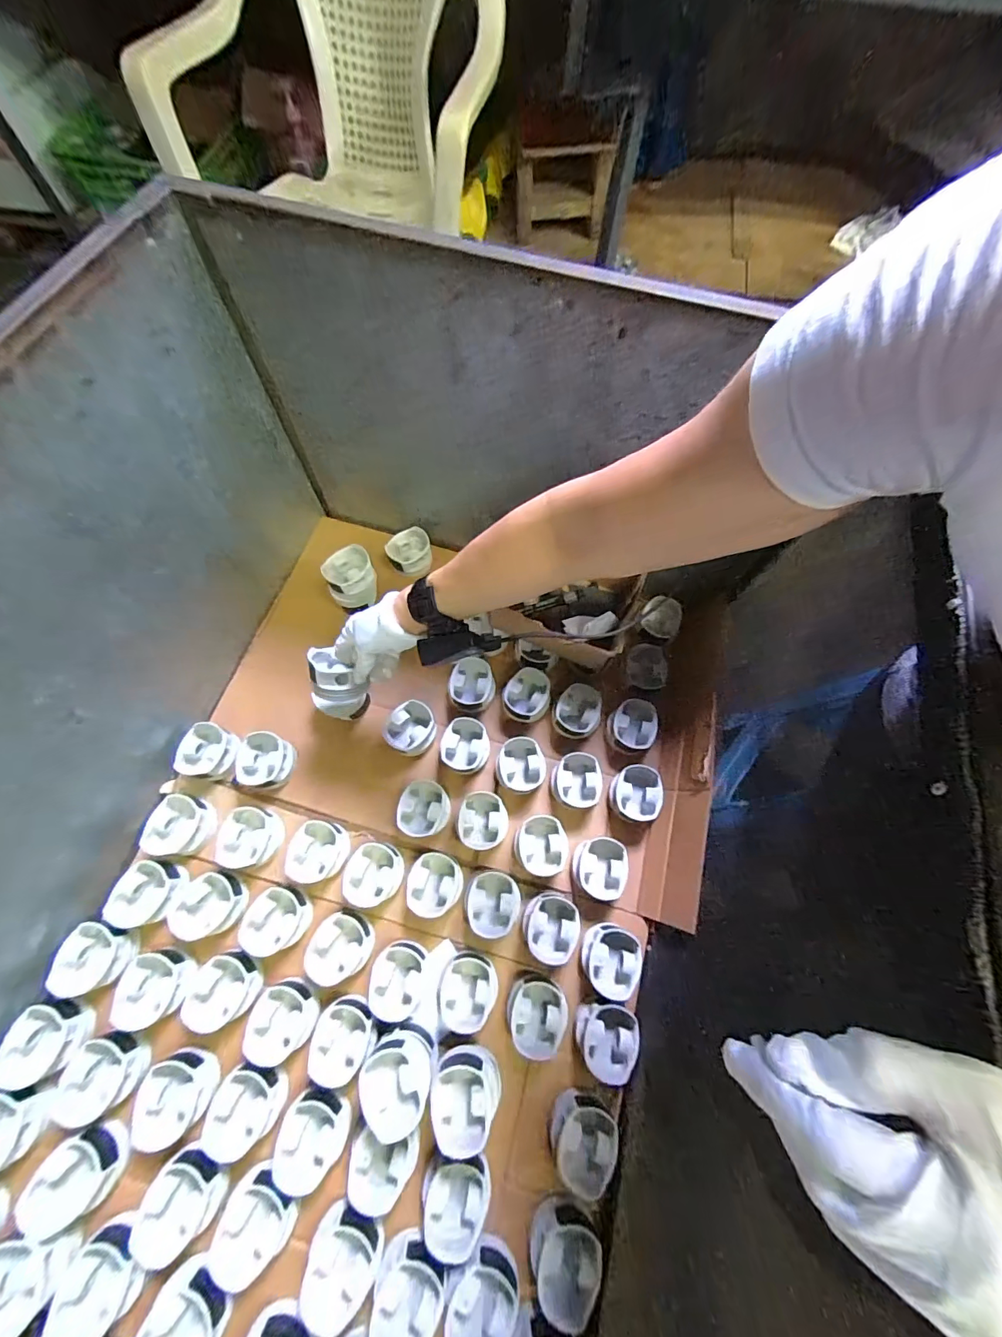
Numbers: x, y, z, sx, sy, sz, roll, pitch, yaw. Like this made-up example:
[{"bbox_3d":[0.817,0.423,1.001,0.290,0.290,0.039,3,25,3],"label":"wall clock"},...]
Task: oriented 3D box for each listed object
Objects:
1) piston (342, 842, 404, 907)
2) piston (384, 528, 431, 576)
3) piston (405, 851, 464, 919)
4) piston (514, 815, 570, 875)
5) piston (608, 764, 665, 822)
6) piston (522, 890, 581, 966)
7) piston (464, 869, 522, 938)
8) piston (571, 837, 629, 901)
[{"bbox_3d":[-0.171,0.278,0.624,0.078,0.042,0.078,-6,69,-4],"label":"piston"},{"bbox_3d":[-0.159,-0.201,0.804,0.076,0.047,0.069,-21,70,-10],"label":"piston"},{"bbox_3d":[-0.089,0.292,0.623,0.073,0.039,0.076,2,68,-1],"label":"piston"},{"bbox_3d":[0.059,0.247,0.643,0.077,0.037,0.079,1,68,-1],"label":"piston"},{"bbox_3d":[0.195,0.179,0.659,0.064,0.037,0.072,17,69,5],"label":"piston"},{"bbox_3d":[0.068,0.344,0.609,0.074,0.044,0.081,0,68,-2],"label":"piston"},{"bbox_3d":[-0.010,0.313,0.615,0.076,0.038,0.078,-5,69,-4],"label":"piston"},{"bbox_3d":[0.136,0.277,0.635,0.073,0.048,0.079,1,68,-1],"label":"piston"}]

